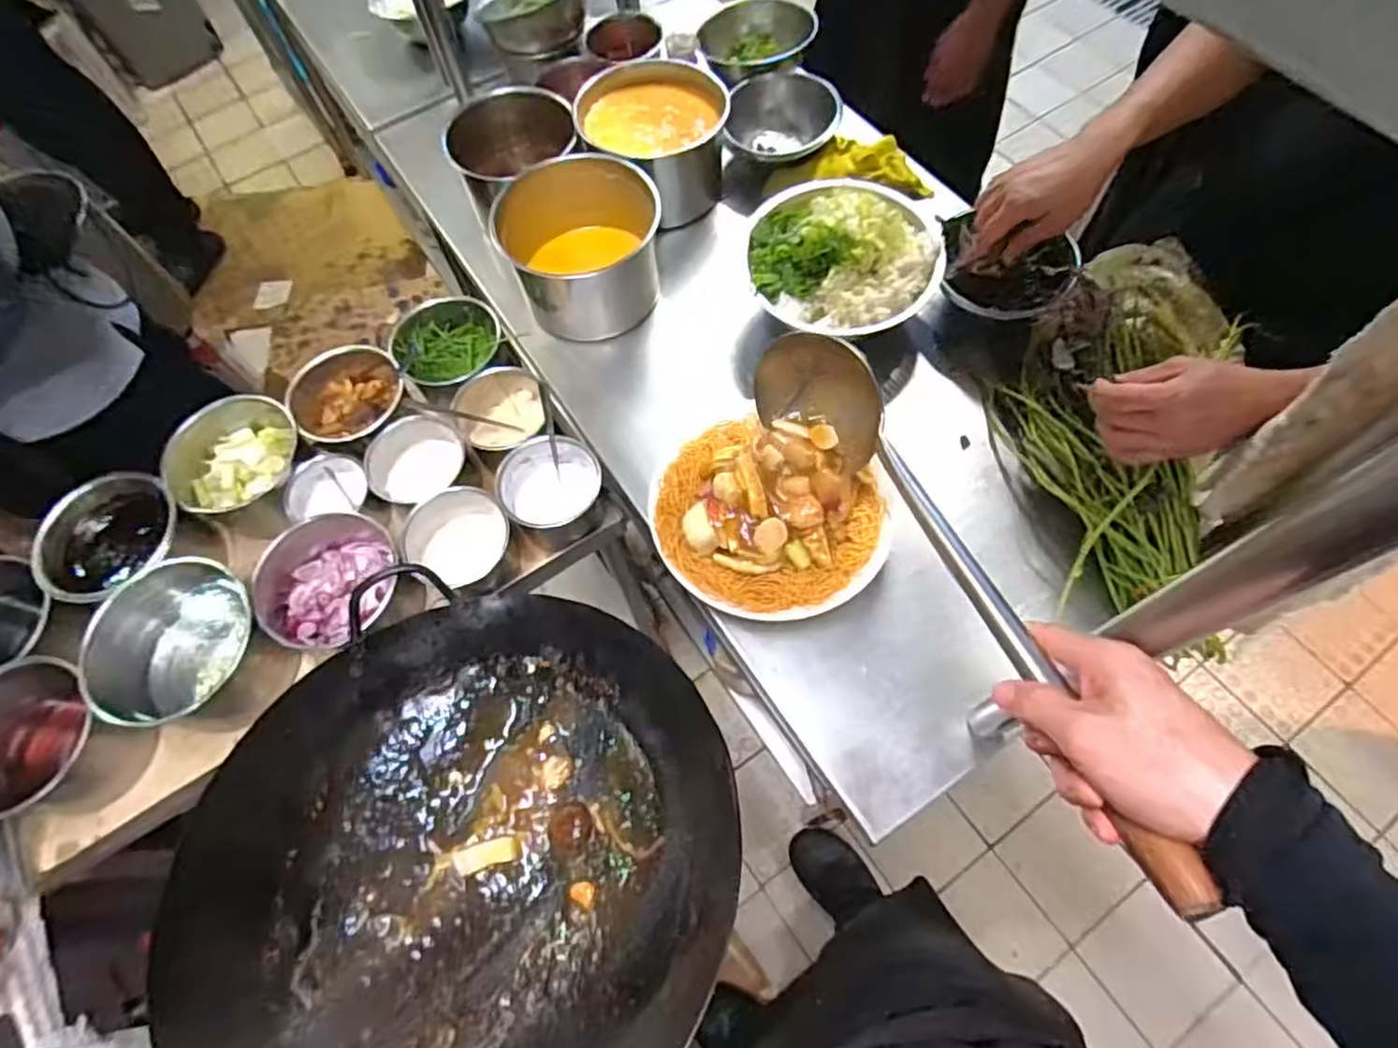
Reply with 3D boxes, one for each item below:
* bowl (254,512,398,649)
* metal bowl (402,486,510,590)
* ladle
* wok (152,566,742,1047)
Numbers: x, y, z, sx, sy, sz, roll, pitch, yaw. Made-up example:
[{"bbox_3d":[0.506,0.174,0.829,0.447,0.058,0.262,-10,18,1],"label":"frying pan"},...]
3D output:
[{"bbox_3d":[-0.414,0.055,0.798,0.148,0.064,0.160,-11,65,-2],"label":"bowl"},{"bbox_3d":[-0.287,0.008,0.812,0.124,0.065,0.103,27,70,15],"label":"metal bowl"},{"bbox_3d":[0.156,0.020,0.514,0.088,0.099,0.513,-15,42,-3],"label":"ladle"},{"bbox_3d":[-0.194,0.267,0.588,0.432,0.150,0.436,16,53,14],"label":"wok"}]

